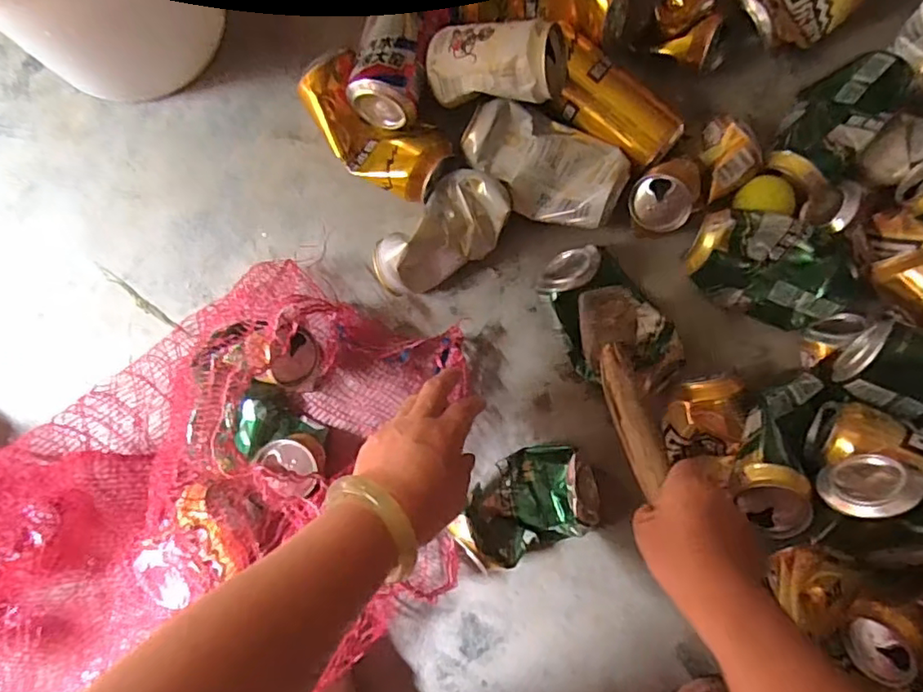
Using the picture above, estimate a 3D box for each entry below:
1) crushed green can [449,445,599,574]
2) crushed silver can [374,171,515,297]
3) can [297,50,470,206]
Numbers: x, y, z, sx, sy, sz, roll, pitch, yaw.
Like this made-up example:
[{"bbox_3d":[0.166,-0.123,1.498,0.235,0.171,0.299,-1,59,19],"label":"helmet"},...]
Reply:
[{"bbox_3d":[0.059,0.141,0.523,0.131,0.056,0.085,-26,87,-5],"label":"crushed green can"},{"bbox_3d":[-0.015,-0.100,0.533,0.074,0.075,0.134,37,84,0],"label":"crushed silver can"},{"bbox_3d":[-0.080,-0.196,0.550,0.161,0.055,0.084,40,84,0],"label":"can"}]

